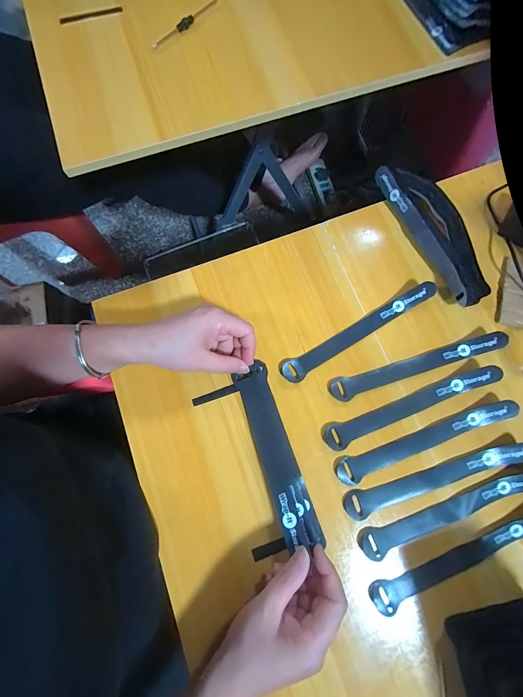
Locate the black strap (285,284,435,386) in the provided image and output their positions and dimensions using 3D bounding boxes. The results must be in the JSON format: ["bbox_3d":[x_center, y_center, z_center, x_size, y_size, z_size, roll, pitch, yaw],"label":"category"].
[{"bbox_3d":[0.114,-0.022,0.343,0.204,0.014,0.024,-31,78,-8],"label":"black strap"}]

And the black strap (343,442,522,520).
[{"bbox_3d":[0.187,0.137,0.310,0.207,0.011,0.024,-14,75,-5],"label":"black strap"}]

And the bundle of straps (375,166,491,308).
[{"bbox_3d":[0.214,-0.147,0.367,0.054,0.027,0.200,-23,77,-7],"label":"bundle of straps"}]

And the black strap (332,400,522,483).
[{"bbox_3d":[0.178,0.100,0.317,0.204,0.013,0.024,-17,74,-6],"label":"black strap"}]

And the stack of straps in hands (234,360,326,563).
[{"bbox_3d":[0.015,0.108,0.307,0.036,0.024,0.186,-18,73,-6],"label":"stack of straps in hands"}]

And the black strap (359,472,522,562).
[{"bbox_3d":[0.198,0.166,0.302,0.204,0.013,0.026,-18,77,-5],"label":"black strap"}]

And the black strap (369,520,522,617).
[{"bbox_3d":[0.199,0.204,0.282,0.196,0.014,0.026,-18,77,-5],"label":"black strap"}]

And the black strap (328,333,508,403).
[{"bbox_3d":[0.178,0.020,0.335,0.207,0.017,0.024,-15,74,-6],"label":"black strap"}]

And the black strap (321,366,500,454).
[{"bbox_3d":[0.166,0.062,0.324,0.205,0.016,0.023,-20,73,-8],"label":"black strap"}]

